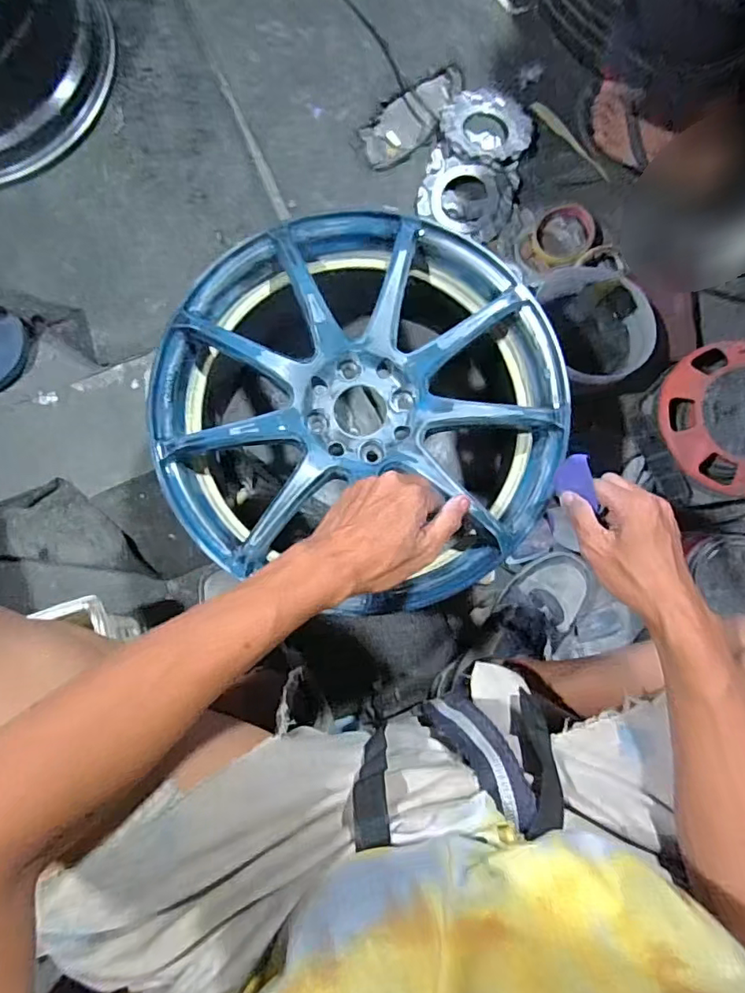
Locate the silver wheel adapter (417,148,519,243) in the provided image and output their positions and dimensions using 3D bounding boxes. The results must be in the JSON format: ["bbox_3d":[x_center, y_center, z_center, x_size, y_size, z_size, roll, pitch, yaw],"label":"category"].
[{"bbox_3d":[0.144,-0.458,0.802,0.141,0.020,0.120,15,83,2],"label":"silver wheel adapter"}]

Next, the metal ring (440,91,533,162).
[{"bbox_3d":[0.175,-0.565,0.815,0.137,0.021,0.131,0,83,0],"label":"metal ring"}]

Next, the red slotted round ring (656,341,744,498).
[{"bbox_3d":[0.469,-0.102,0.664,0.195,0.062,0.195,0,83,0],"label":"red slotted round ring"}]

